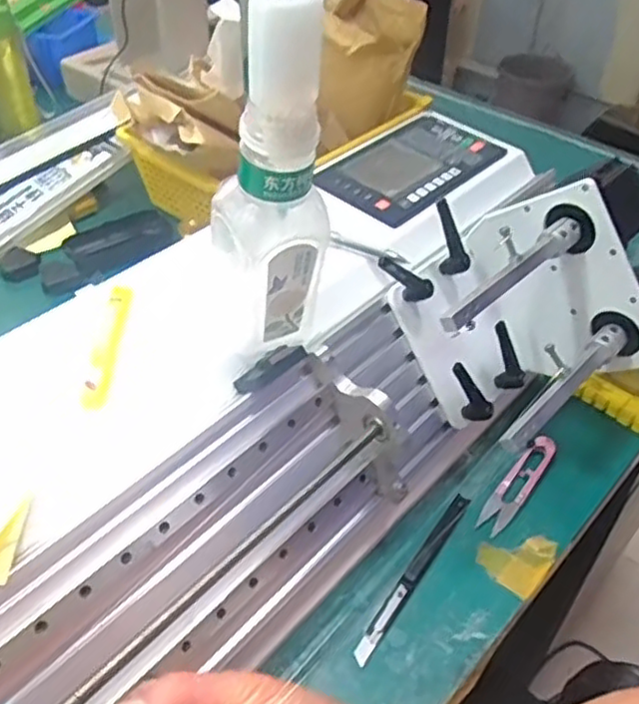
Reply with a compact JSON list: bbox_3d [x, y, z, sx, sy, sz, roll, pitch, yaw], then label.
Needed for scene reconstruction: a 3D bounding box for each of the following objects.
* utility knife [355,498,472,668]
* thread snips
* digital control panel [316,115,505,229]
[{"bbox_3d":[0.066,0.152,0.481,0.012,0.004,0.149,27,49,24],"label":"utility knife"},{"bbox_3d":[0.153,0.100,0.534,0.022,0.016,0.100,30,50,27],"label":"thread snips"},{"bbox_3d":[0.084,-0.164,0.606,0.093,0.015,0.172,31,51,27],"label":"digital control panel"}]

